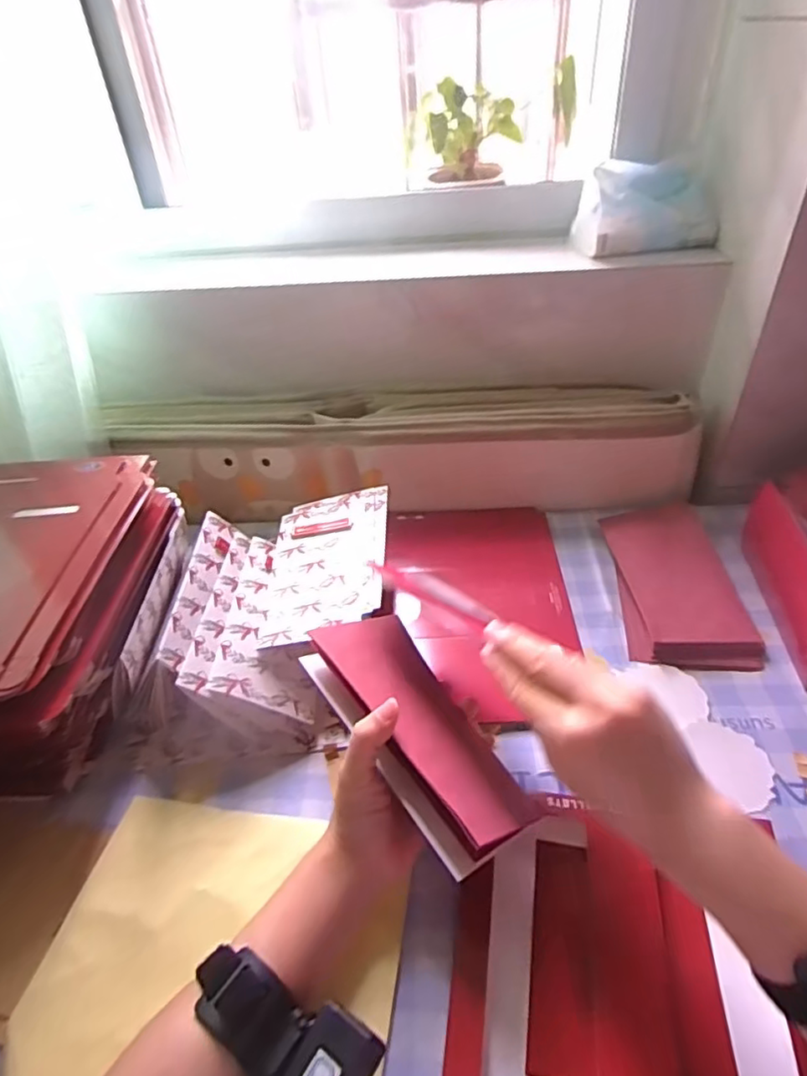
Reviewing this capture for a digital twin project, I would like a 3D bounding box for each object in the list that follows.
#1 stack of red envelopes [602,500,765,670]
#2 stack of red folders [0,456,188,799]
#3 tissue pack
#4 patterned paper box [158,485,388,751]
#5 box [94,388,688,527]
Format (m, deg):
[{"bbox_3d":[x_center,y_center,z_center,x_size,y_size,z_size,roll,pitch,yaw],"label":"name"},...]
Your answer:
[{"bbox_3d":[0.254,0.038,0.574,0.104,0.020,0.192,0,40,5],"label":"stack of red envelopes"},{"bbox_3d":[-0.325,0.057,0.504,0.232,0.121,0.255,-2,40,3],"label":"stack of red folders"},{"bbox_3d":[0.255,-0.352,0.645,0.128,0.076,0.083,-10,40,-6],"label":"tissue pack"},{"bbox_3d":[-0.096,0.054,0.540,0.160,0.083,0.232,-3,40,3],"label":"patterned paper box"},{"bbox_3d":[0.002,-0.091,0.679,0.607,0.107,0.112,-4,40,1],"label":"box"}]

